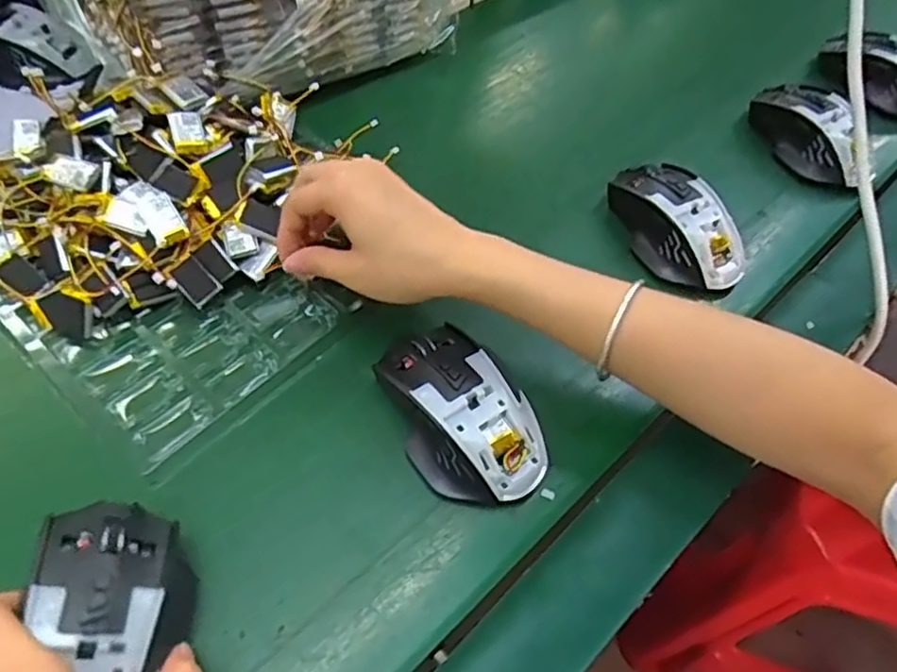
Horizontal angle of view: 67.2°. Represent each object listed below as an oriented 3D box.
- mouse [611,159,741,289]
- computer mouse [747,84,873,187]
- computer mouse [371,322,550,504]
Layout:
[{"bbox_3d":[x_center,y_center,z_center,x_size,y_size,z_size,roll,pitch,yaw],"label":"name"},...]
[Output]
[{"bbox_3d":[0.160,-0.080,0.479,0.062,0.040,0.105,-19,58,-16],"label":"mouse"},{"bbox_3d":[0.296,-0.167,0.546,0.055,0.042,0.112,-32,63,-24],"label":"computer mouse"},{"bbox_3d":[0.005,0.042,0.384,0.068,0.039,0.112,-31,63,-23],"label":"computer mouse"}]

